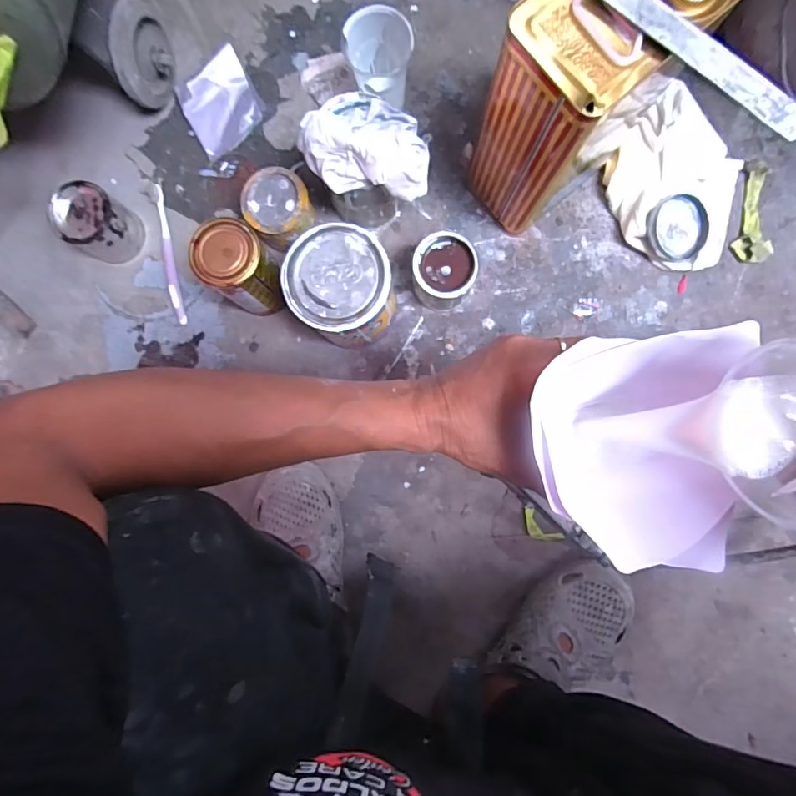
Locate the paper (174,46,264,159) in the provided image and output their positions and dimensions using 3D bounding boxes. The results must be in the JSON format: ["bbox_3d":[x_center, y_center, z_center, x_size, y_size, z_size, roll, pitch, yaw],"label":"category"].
[{"bbox_3d":[-0.223,-0.370,0.604,0.095,0.021,0.096,-34,87,0],"label":"paper"}]

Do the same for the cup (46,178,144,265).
[{"bbox_3d":[-0.357,-0.206,0.574,0.067,0.074,0.072,0,88,2],"label":"cup"}]

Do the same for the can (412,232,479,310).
[{"bbox_3d":[0.053,-0.145,0.565,0.068,0.073,0.071,-1,88,2],"label":"can"}]

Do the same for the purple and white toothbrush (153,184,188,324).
[{"bbox_3d":[-0.290,-0.181,0.603,0.018,0.011,0.179,-11,88,1],"label":"purple and white toothbrush"}]

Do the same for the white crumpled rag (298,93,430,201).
[{"bbox_3d":[-0.033,-0.263,0.479,0.125,0.056,0.105,0,88,2],"label":"white crumpled rag"}]

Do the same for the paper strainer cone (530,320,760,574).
[{"bbox_3d":[0.127,0.028,0.271,0.102,0.087,0.118,-3,88,2],"label":"paper strainer cone"}]

